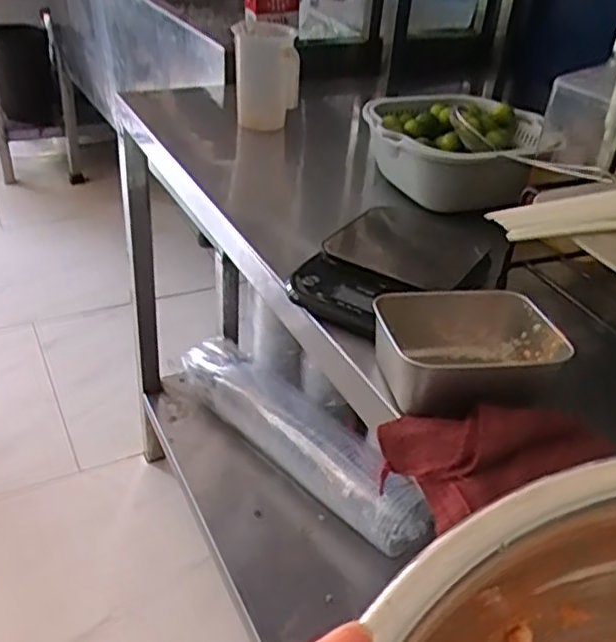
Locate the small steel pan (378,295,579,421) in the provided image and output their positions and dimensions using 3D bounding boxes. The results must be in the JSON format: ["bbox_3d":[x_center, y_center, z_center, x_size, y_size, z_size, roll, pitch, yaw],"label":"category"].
[{"bbox_3d":[0.124,0.026,0.536,0.129,0.052,0.105,-3,35,-12],"label":"small steel pan"}]

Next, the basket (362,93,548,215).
[{"bbox_3d":[0.175,-0.214,0.842,0.208,0.086,0.181,5,34,0],"label":"basket"}]

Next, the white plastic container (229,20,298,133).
[{"bbox_3d":[-0.062,-0.364,1.020,0.099,0.136,0.094,4,34,-2],"label":"white plastic container"}]

